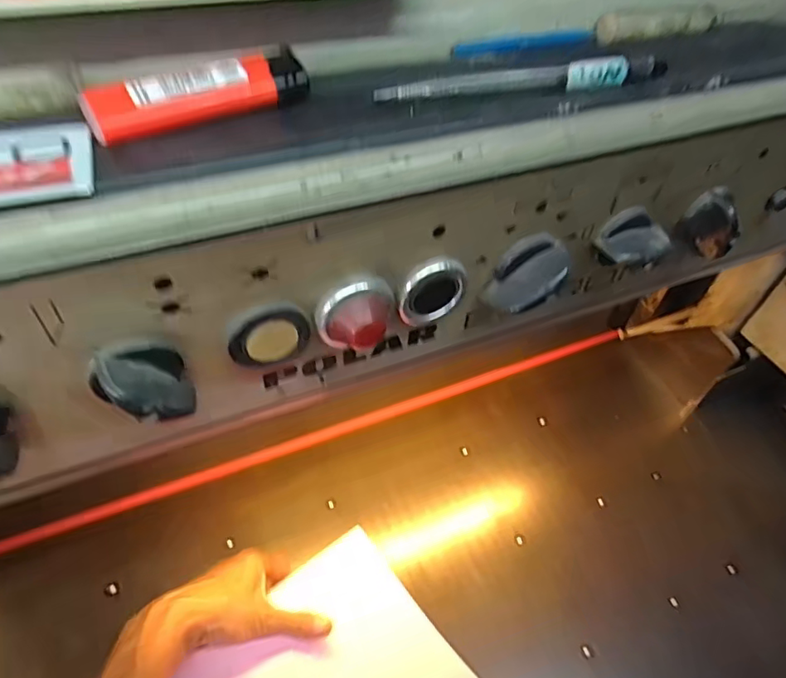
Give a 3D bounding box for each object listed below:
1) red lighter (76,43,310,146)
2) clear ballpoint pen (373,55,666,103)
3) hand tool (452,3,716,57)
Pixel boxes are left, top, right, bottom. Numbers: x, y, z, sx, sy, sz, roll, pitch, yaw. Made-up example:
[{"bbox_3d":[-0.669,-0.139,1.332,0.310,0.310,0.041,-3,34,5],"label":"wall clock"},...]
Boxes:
[{"bbox_3d":[-0.069,-0.089,0.204,0.079,0.014,0.018,-23,56,-24],"label":"red lighter"},{"bbox_3d":[0.059,-0.112,0.238,0.137,0.011,0.009,-10,51,-14],"label":"clear ballpoint pen"},{"bbox_3d":[0.101,-0.154,0.278,0.150,0.013,0.014,-14,52,-17],"label":"hand tool"}]

